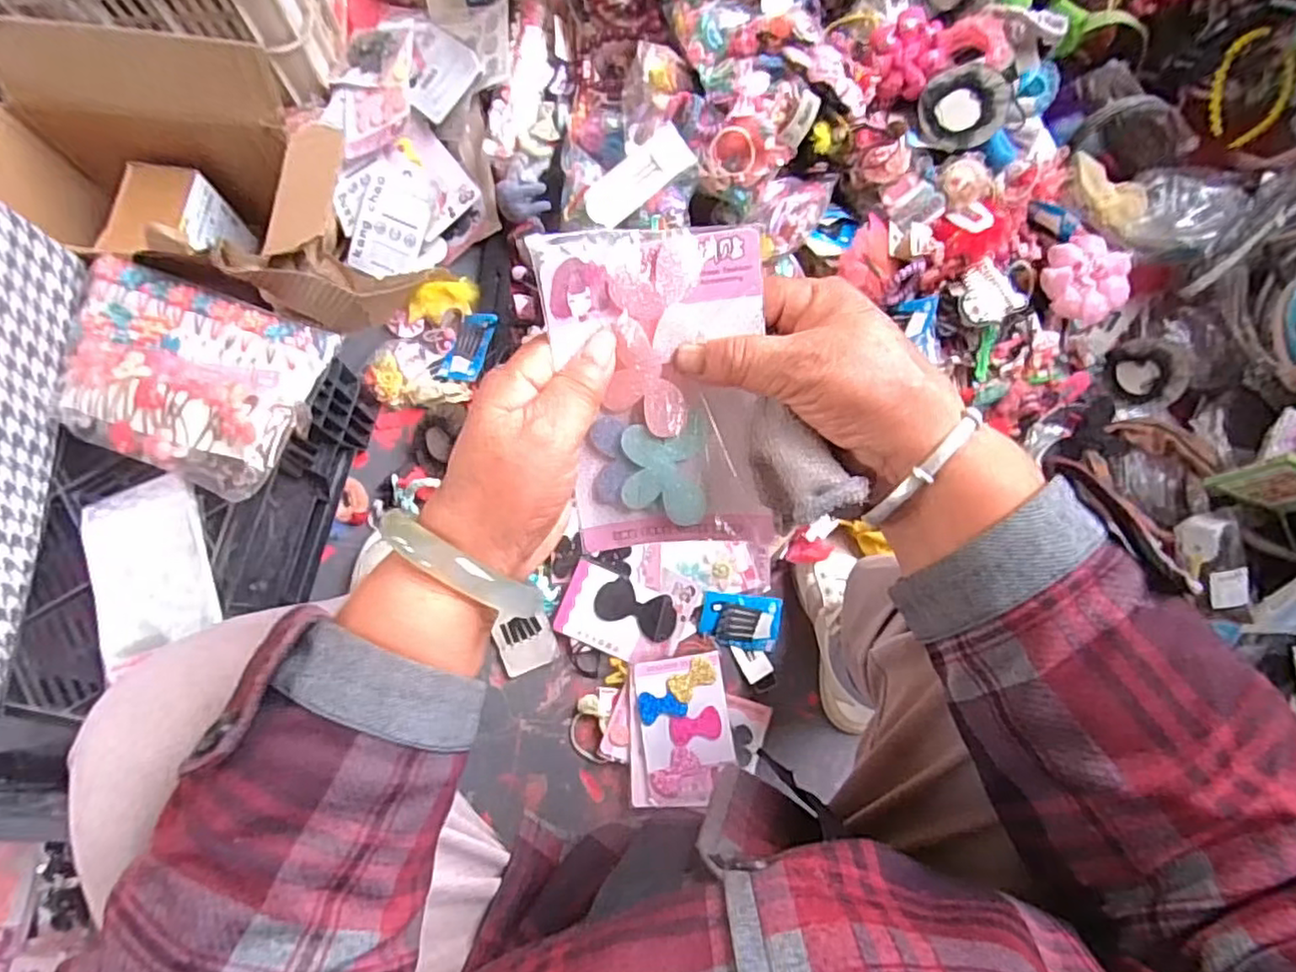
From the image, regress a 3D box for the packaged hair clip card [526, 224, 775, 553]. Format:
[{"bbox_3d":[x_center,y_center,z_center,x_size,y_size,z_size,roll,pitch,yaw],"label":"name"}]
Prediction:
[{"bbox_3d":[0.007,-0.037,0.300,0.090,0.014,0.144,-6,112,-1],"label":"packaged hair clip card"}]

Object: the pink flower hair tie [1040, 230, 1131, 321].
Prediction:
[{"bbox_3d":[0.507,-0.240,0.781,0.095,0.035,0.085,41,80,7],"label":"pink flower hair tie"}]

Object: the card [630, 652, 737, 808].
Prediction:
[{"bbox_3d":[0.035,0.261,0.724,0.108,0.012,0.149,-4,78,-2],"label":"card"}]

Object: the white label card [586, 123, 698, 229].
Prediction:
[{"bbox_3d":[-0.013,-0.353,0.778,0.133,0.006,0.051,-35,95,11],"label":"white label card"}]

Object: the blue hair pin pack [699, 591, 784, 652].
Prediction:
[{"bbox_3d":[0.104,0.152,0.760,0.089,0.007,0.061,8,100,-3],"label":"blue hair pin pack"}]

